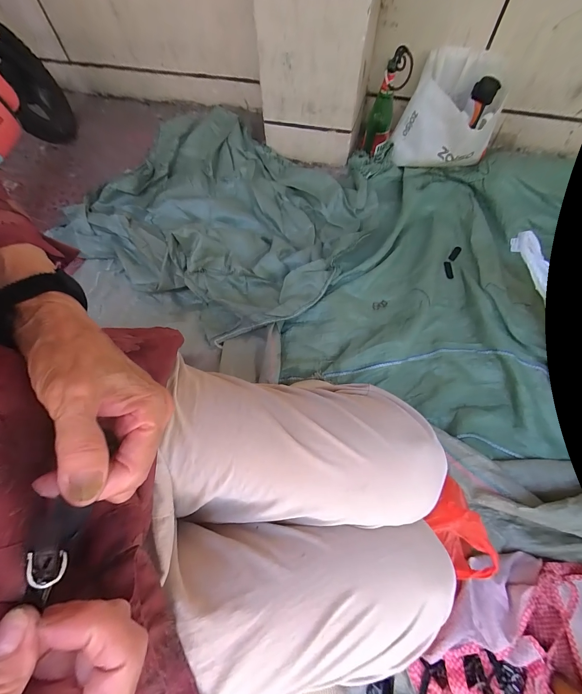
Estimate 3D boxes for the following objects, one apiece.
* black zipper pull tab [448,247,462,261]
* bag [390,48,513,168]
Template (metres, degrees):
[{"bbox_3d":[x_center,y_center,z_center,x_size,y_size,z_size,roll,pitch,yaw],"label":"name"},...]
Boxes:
[{"bbox_3d":[0.477,-0.272,0.881,0.021,0.008,0.058,41,72,-6],"label":"black zipper pull tab"},{"bbox_3d":[0.499,-0.723,0.940,0.265,0.215,0.319,25,67,14],"label":"bag"}]

